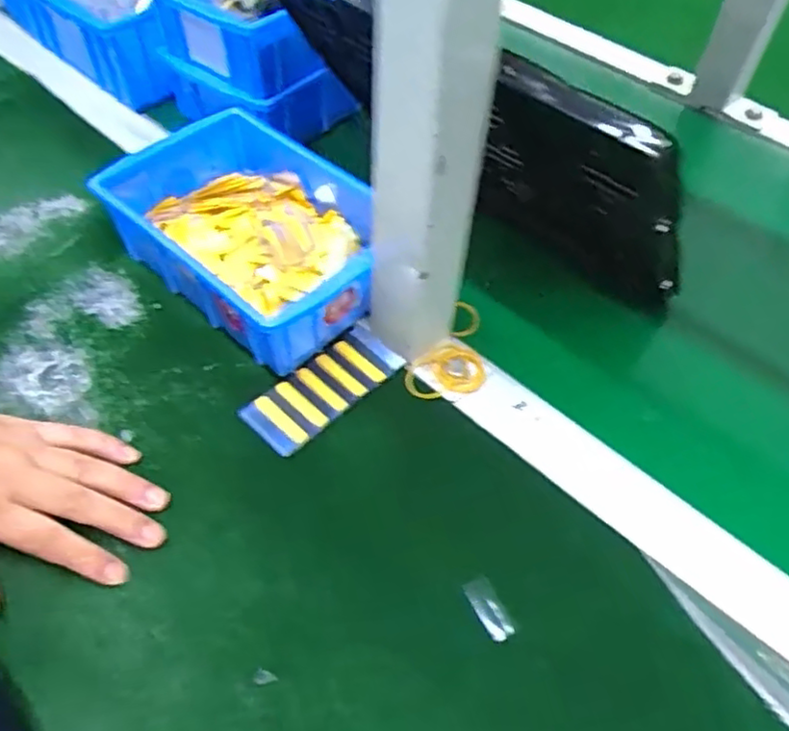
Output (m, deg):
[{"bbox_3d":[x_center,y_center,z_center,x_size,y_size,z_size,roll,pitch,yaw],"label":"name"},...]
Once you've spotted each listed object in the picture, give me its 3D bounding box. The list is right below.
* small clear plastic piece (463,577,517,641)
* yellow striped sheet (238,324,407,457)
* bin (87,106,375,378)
[{"bbox_3d":[0.050,0.128,0.355,0.014,0.004,0.033,-20,56,-17],"label":"small clear plastic piece"},{"bbox_3d":[-0.045,0.014,0.439,0.045,0.005,0.107,39,60,25],"label":"yellow striped sheet"},{"bbox_3d":[-0.093,-0.095,0.481,0.205,0.071,0.151,34,59,22],"label":"bin"}]

